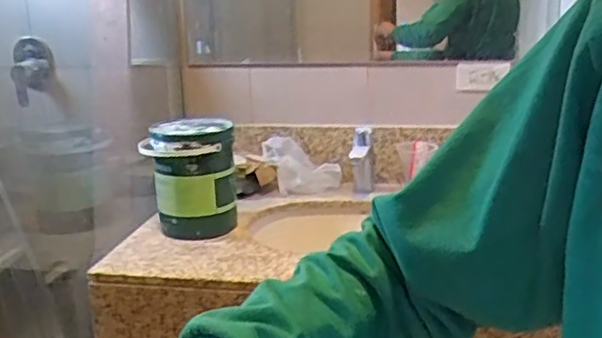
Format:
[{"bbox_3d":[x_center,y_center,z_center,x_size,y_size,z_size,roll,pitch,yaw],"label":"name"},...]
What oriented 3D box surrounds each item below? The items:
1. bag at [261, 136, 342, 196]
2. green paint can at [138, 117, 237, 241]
[{"bbox_3d":[0.004,0.001,1.631,0.179,0.157,0.121,-9,15,-9],"label":"bag"},{"bbox_3d":[-0.233,0.024,1.365,0.189,0.230,0.158,-2,16,-1],"label":"green paint can"}]

